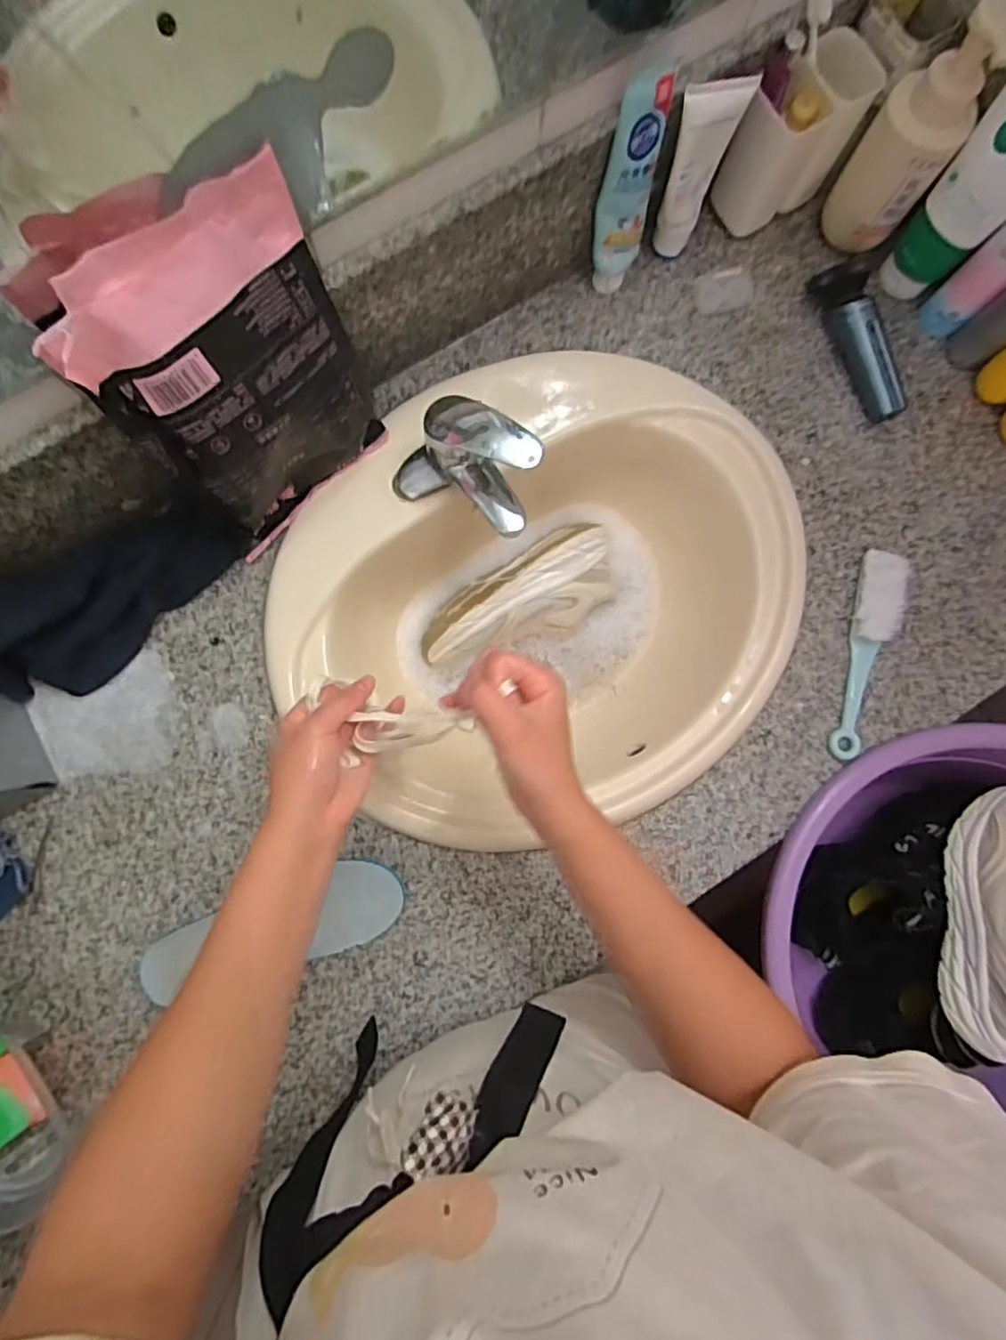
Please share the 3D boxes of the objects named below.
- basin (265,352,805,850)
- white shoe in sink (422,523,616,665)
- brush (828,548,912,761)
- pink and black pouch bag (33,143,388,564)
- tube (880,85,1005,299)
[{"bbox_3d":[0.050,-0.064,0.636,0.519,0.161,0.475,-43,89,-6],"label":"basin"},{"bbox_3d":[0.015,-0.080,0.680,0.236,0.069,0.107,-27,87,-5],"label":"white shoe in sink"},{"bbox_3d":[0.356,-0.016,0.593,0.048,0.023,0.207,16,85,0],"label":"brush"},{"bbox_3d":[-0.191,-0.216,0.479,0.177,0.244,0.078,-42,88,-5],"label":"pink and black pouch bag"},{"bbox_3d":[0.418,-0.422,0.543,0.077,0.184,0.044,40,85,2],"label":"tube"}]

